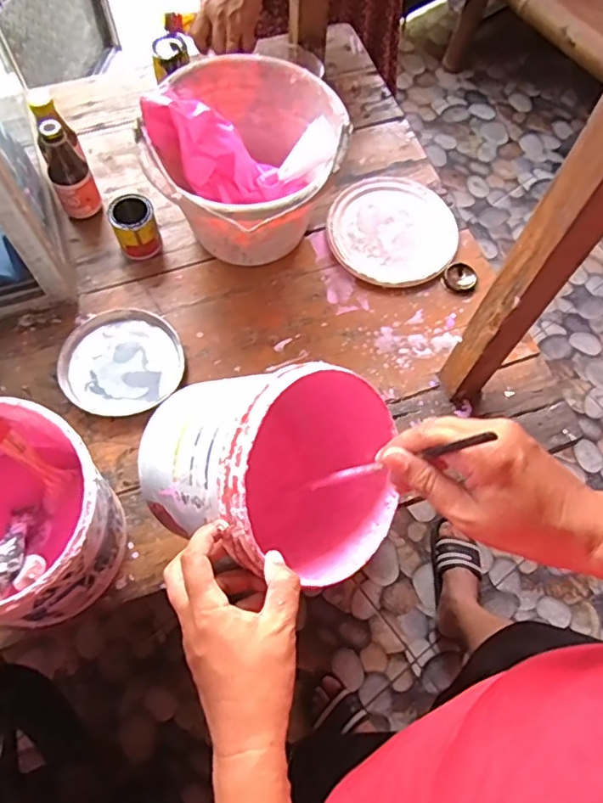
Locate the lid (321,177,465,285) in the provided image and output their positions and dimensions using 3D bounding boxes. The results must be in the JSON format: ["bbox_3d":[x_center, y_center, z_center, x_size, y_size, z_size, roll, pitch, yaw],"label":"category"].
[{"bbox_3d":[0.128,-0.240,0.804,0.177,0.009,0.174,1,68,-2],"label":"lid"}]

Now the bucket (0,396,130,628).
[{"bbox_3d":[-0.270,0.113,0.548,0.181,0.193,0.173,1,68,-2],"label":"bucket"}]

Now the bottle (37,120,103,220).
[{"bbox_3d":[-0.304,-0.300,0.752,0.054,0.137,0.052,-24,71,-11],"label":"bottle"}]

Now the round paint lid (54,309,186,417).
[{"bbox_3d":[-0.226,-0.051,0.721,0.153,0.009,0.139,3,68,-1],"label":"round paint lid"}]

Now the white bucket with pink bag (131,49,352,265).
[{"bbox_3d":[-0.068,-0.290,0.725,0.231,0.175,0.238,1,68,-2],"label":"white bucket with pink bag"}]

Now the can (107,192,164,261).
[{"bbox_3d":[-0.218,-0.230,0.757,0.055,0.064,0.055,1,68,-2],"label":"can"}]

